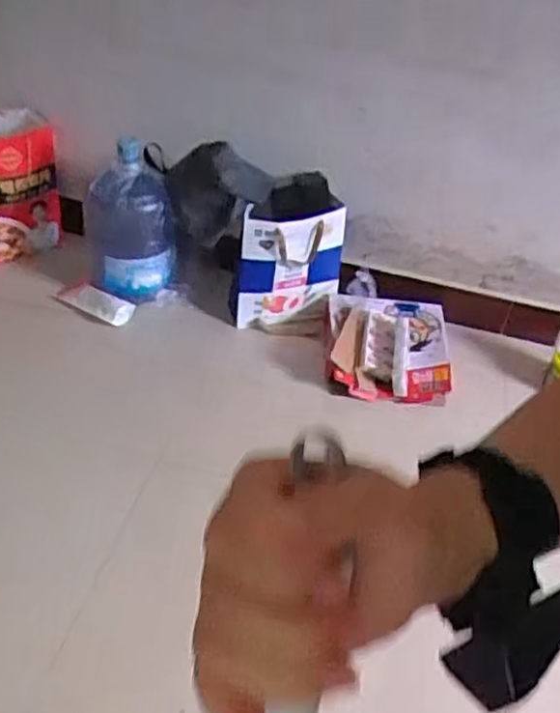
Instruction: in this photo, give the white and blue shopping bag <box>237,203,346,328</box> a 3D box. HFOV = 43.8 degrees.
[{"bbox_3d":[0.040,-0.247,1.891,0.307,0.354,0.057,-14,51,-19],"label":"white and blue shopping bag"}]

